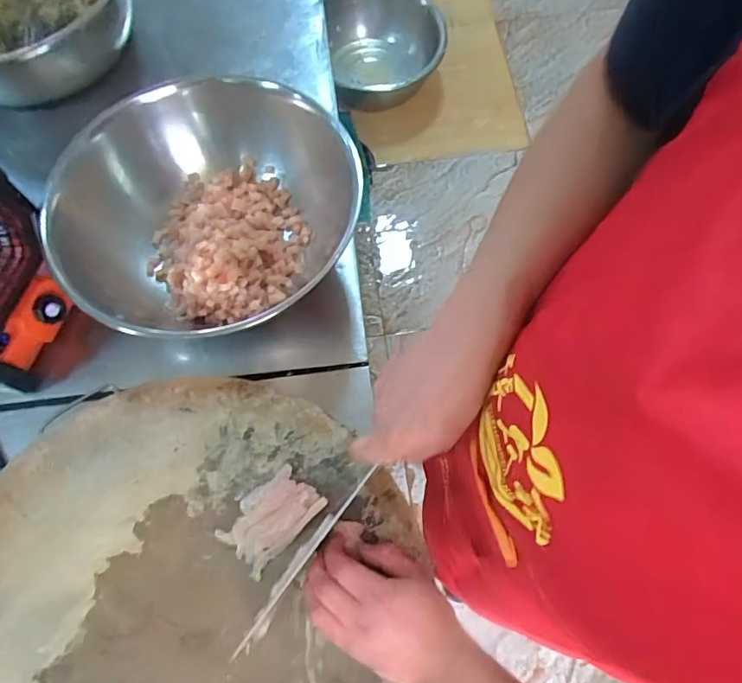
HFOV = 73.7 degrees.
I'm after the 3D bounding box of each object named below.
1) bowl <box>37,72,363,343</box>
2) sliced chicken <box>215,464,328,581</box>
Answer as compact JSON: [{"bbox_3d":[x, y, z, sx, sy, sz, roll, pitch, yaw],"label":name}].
[{"bbox_3d":[-0.169,-0.148,0.598,0.294,0.150,0.339,4,70,2],"label":"bowl"},{"bbox_3d":[-0.096,0.168,0.474,0.061,0.010,0.091,41,75,13],"label":"sliced chicken"}]

